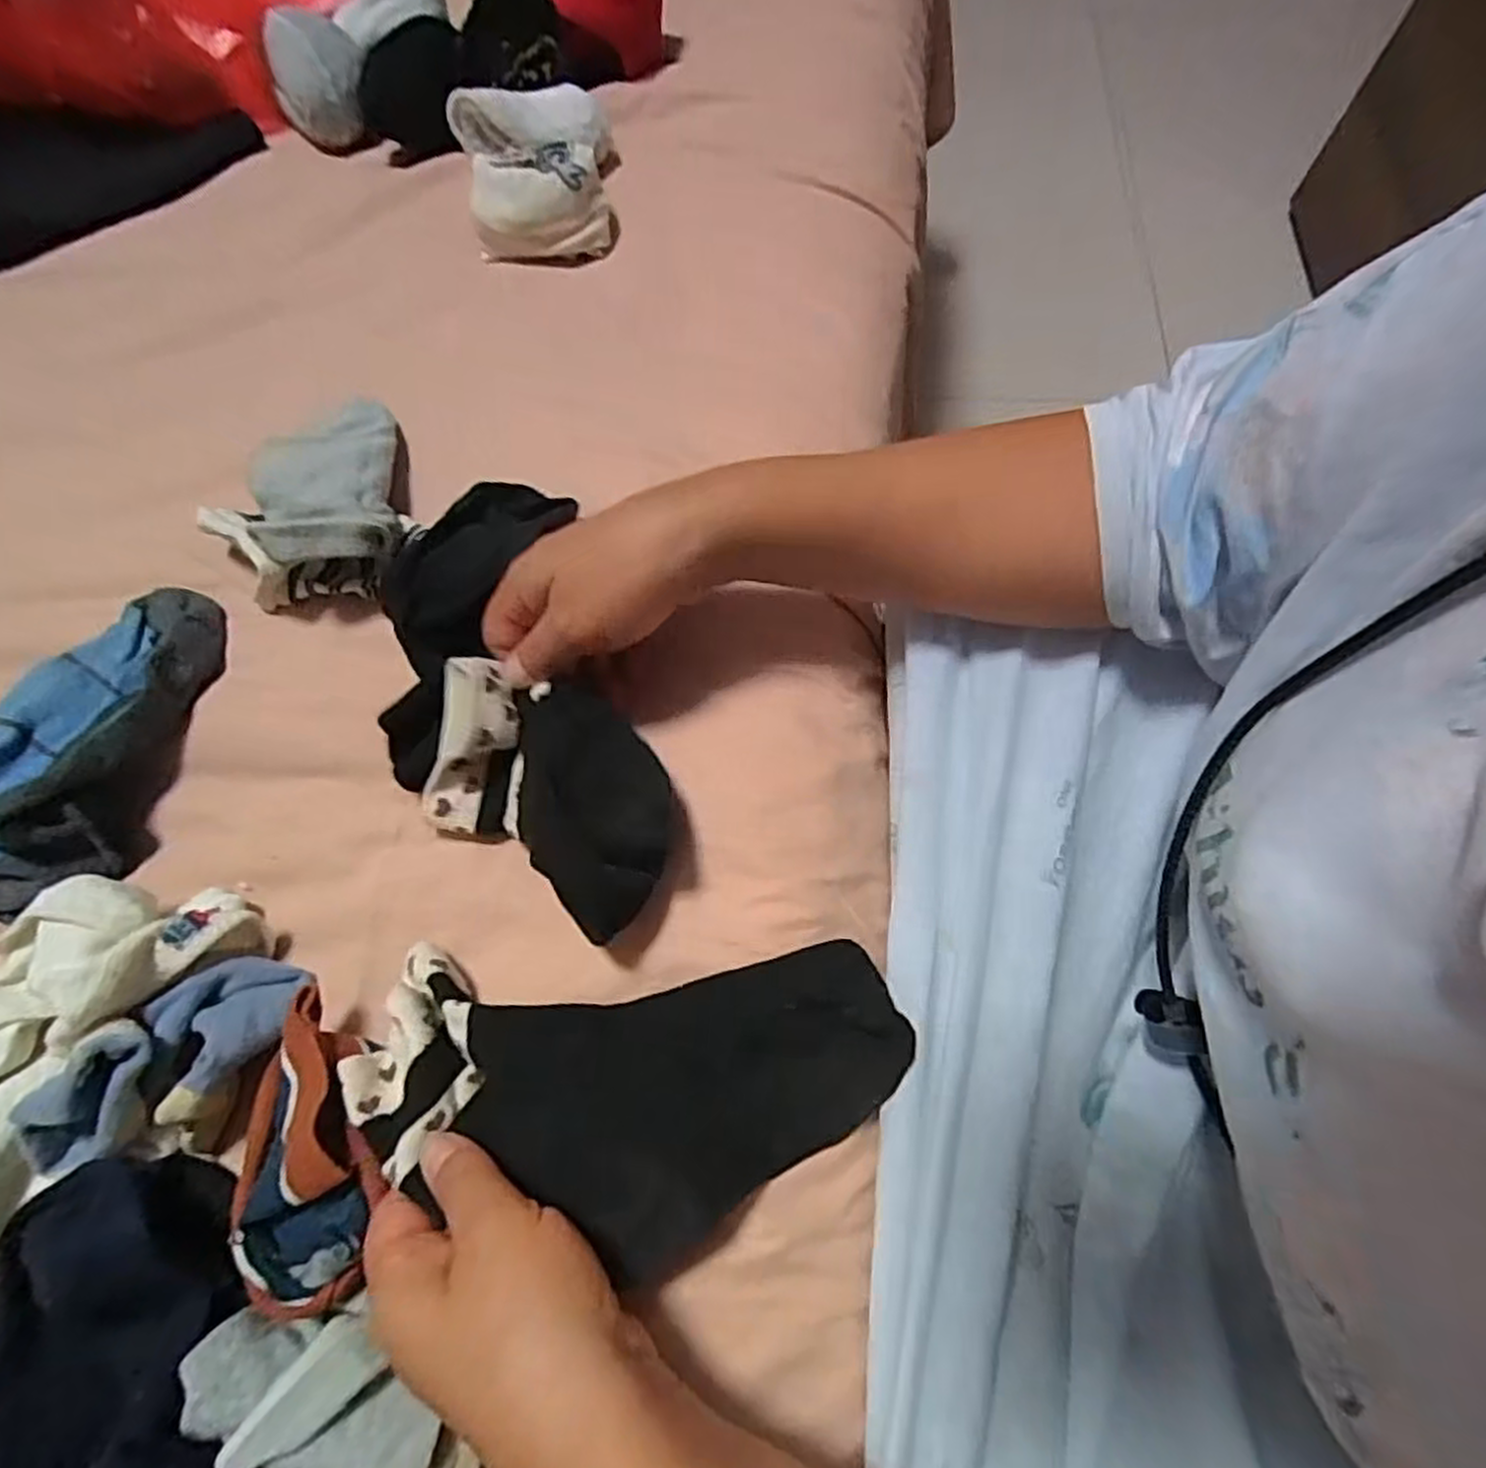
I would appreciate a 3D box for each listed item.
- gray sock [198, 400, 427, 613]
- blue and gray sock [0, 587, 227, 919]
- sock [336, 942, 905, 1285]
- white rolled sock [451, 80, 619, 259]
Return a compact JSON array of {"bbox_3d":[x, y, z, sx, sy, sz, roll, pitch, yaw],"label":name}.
[{"bbox_3d":[-0.218,-0.126,0.389,0.081,0.057,0.119,-15,68,-4],"label":"gray sock"},{"bbox_3d":[-0.300,-0.004,0.351,0.063,0.047,0.156,6,69,4],"label":"blue and gray sock"},{"bbox_3d":[-0.038,0.140,0.299,0.210,0.044,0.108,0,69,-10],"label":"sock"},{"bbox_3d":[-0.124,-0.350,0.478,0.093,0.047,0.091,-15,68,-4],"label":"white rolled sock"}]

